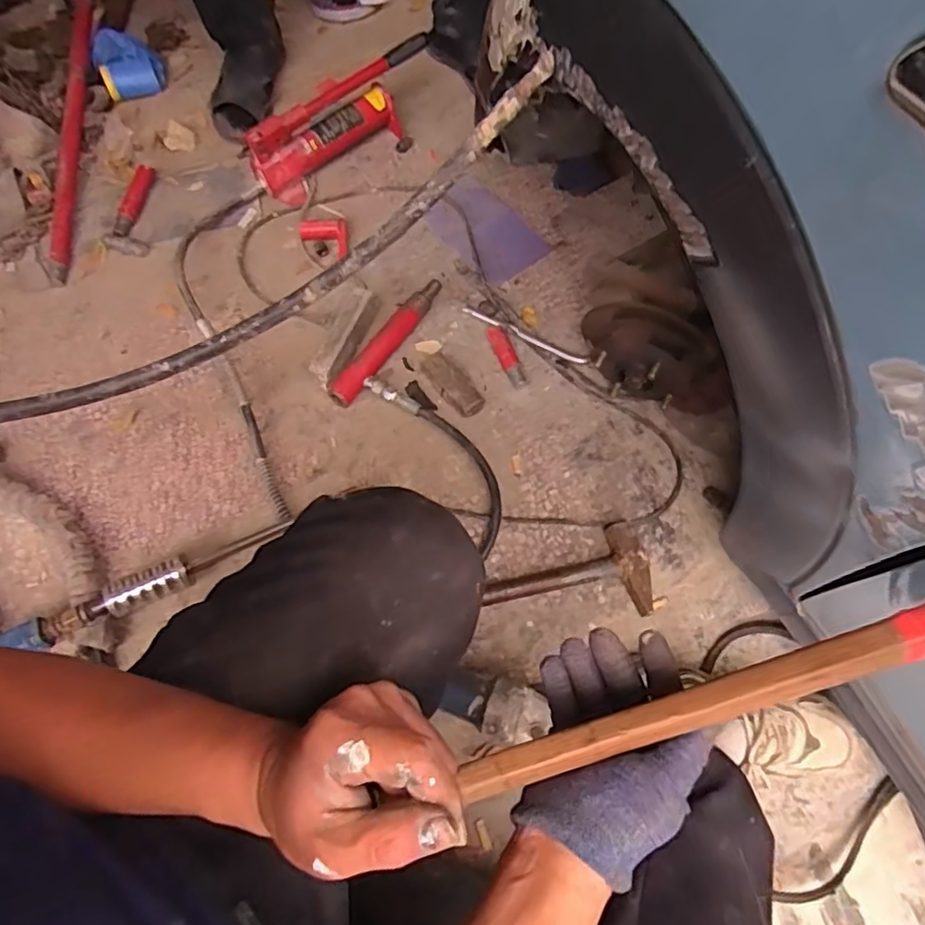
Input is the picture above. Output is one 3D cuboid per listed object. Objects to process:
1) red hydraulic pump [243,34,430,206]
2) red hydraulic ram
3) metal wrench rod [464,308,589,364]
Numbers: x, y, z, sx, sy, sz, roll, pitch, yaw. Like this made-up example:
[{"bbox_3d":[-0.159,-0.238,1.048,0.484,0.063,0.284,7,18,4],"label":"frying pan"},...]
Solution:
[{"bbox_3d":[-0.206,-0.625,1.129,0.388,0.134,0.095,-40,71,-16],"label":"red hydraulic pump"},{"bbox_3d":[-0.115,-0.200,0.970,0.040,0.051,0.272,31,69,13],"label":"red hydraulic ram"},{"bbox_3d":[0.101,-0.204,0.992,0.218,0.009,0.020,27,68,12],"label":"metal wrench rod"}]

